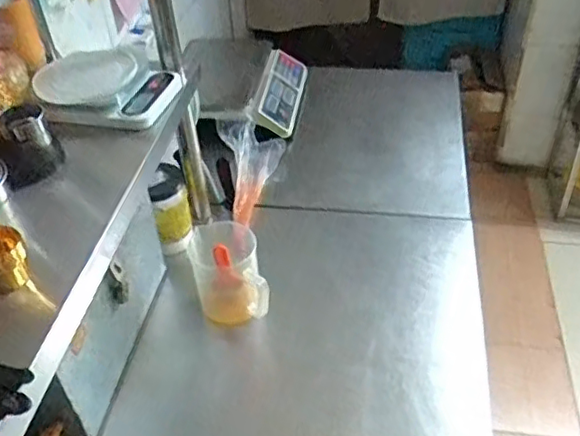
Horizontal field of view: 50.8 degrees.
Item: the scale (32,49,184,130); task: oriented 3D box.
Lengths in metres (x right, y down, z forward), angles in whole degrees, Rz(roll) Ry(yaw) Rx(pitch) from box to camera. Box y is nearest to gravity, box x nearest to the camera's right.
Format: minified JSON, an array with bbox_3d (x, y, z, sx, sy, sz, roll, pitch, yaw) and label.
[{"bbox_3d":[-0.279,-0.195,0.926,0.203,0.059,0.133,-1,41,3],"label":"scale"}]

